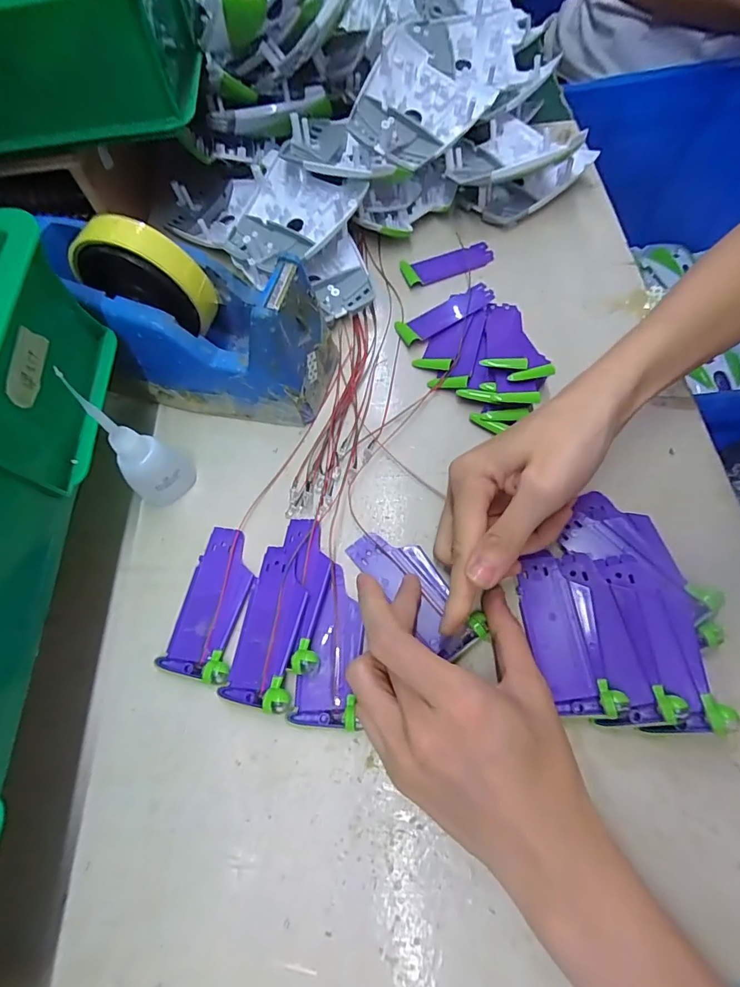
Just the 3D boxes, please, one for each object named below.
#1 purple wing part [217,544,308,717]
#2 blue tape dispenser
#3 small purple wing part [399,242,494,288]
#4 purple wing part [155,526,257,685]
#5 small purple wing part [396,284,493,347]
[{"bbox_3d":[-0.057,0.074,0.257,0.037,0.017,0.088,7,66,7],"label":"purple wing part"},{"bbox_3d":[-0.126,-0.118,0.299,0.188,0.105,0.077,12,67,9],"label":"blue tape dispenser"},{"bbox_3d":[0.067,-0.201,0.386,0.080,0.004,0.031,-15,66,-3],"label":"small purple wing part"},{"bbox_3d":[-0.093,0.063,0.270,0.041,0.006,0.088,11,67,8],"label":"purple wing part"},{"bbox_3d":[0.059,-0.143,0.351,0.079,0.008,0.027,-26,67,-8],"label":"small purple wing part"}]

